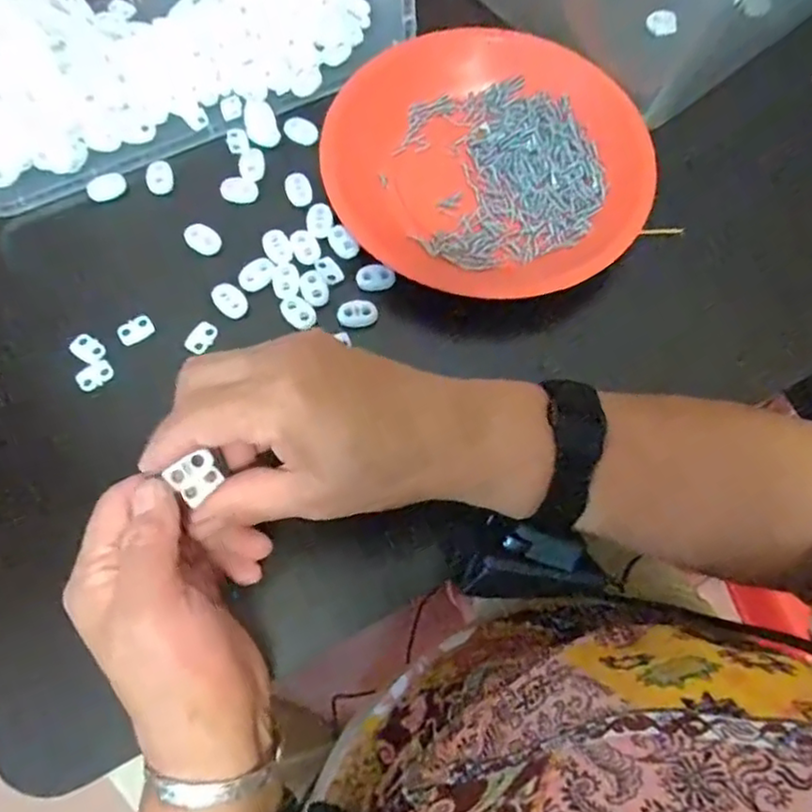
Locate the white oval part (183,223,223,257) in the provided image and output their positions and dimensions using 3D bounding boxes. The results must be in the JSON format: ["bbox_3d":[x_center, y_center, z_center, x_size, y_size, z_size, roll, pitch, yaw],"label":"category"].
[{"bbox_3d":[-0.121,-0.099,0.383,0.024,0.004,0.016,28,71,8],"label":"white oval part"}]

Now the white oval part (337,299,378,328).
[{"bbox_3d":[-0.028,-0.053,0.368,0.022,0.005,0.014,-1,70,-3],"label":"white oval part"}]

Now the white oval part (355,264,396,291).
[{"bbox_3d":[-0.017,-0.075,0.377,0.022,0.004,0.015,4,70,-1],"label":"white oval part"}]

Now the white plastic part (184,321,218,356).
[{"bbox_3d":[-0.115,-0.039,0.362,0.013,0.004,0.019,31,71,9],"label":"white plastic part"}]

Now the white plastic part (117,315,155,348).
[{"bbox_3d":[-0.152,-0.043,0.363,0.019,0.004,0.014,-30,74,-13],"label":"white plastic part"}]

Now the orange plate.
[{"bbox_3d":[0.050,-0.150,0.392,0.191,0.028,0.169,9,70,1],"label":"orange plate"}]

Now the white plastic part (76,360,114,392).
[{"bbox_3d":[-0.170,-0.017,0.353,0.019,0.004,0.012,-42,77,-16],"label":"white plastic part"}]

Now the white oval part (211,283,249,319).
[{"bbox_3d":[-0.100,-0.060,0.370,0.016,0.004,0.023,-42,77,-16],"label":"white oval part"}]

